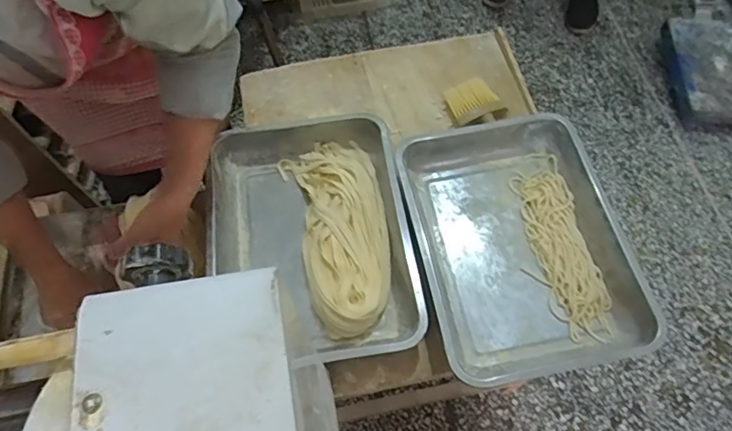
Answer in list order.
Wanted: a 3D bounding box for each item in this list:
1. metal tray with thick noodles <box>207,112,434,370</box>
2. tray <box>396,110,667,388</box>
[{"bbox_3d":[-0.082,0.022,0.785,0.283,0.062,0.392,-8,63,-3],"label":"metal tray with thick noodles"},{"bbox_3d":[0.217,0.036,0.771,0.290,0.097,0.387,-11,63,-4],"label":"tray"}]

